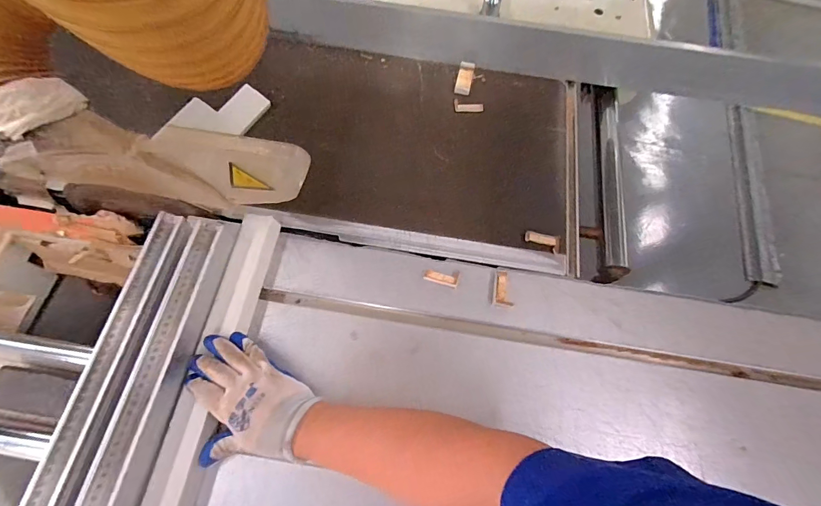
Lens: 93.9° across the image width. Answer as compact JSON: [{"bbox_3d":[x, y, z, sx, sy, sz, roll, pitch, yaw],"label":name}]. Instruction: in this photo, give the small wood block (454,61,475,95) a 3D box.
[{"bbox_3d":[0.100,-0.321,0.704,0.027,0.007,0.067,11,80,3],"label":"small wood block"}]

